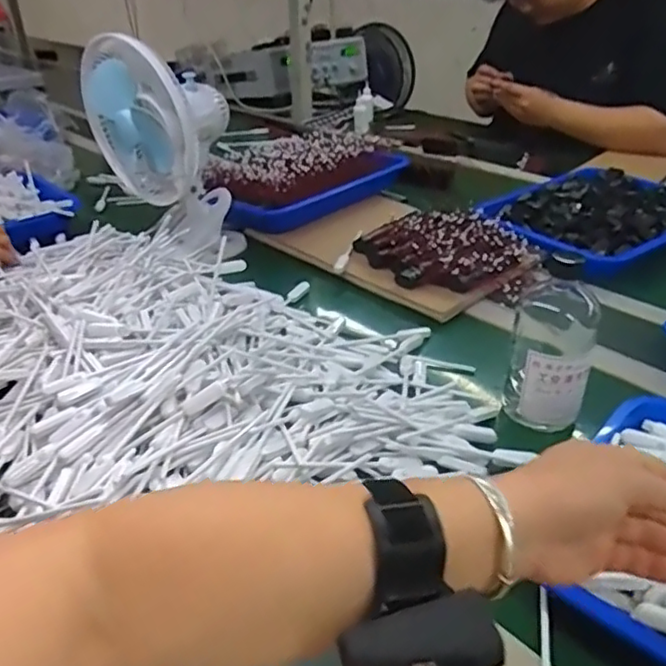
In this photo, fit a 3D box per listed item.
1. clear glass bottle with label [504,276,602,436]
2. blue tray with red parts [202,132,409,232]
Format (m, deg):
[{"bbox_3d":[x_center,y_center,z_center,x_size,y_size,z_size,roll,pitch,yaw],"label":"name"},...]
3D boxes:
[{"bbox_3d":[0.207,0.021,0.593,0.076,0.131,0.063,14,35,20],"label":"clear glass bottle with label"},{"bbox_3d":[-0.057,-0.285,1.121,0.385,0.079,0.250,-26,41,-36],"label":"blue tray with red parts"}]

